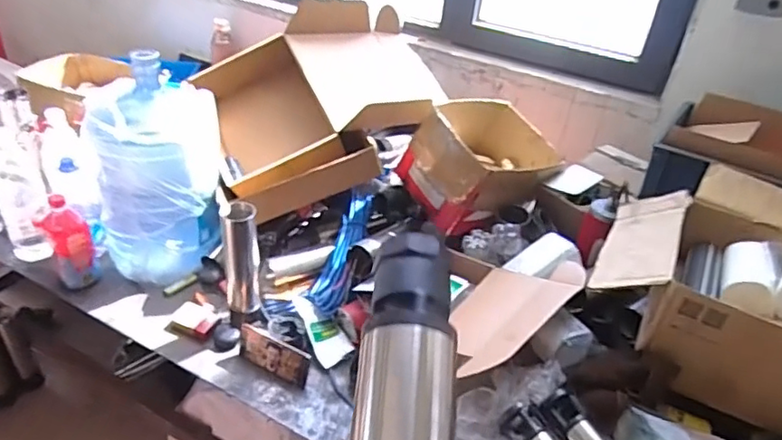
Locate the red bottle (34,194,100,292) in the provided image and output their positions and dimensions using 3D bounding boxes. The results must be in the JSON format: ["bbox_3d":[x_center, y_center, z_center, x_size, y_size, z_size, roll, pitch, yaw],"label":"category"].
[{"bbox_3d":[-0.707,0.046,1.264,0.090,0.208,0.098,-17,43,-29],"label":"red bottle"}]

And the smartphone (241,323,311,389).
[{"bbox_3d":[-0.235,0.268,1.145,0.178,0.068,0.013,18,3,27],"label":"smartphone"}]

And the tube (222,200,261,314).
[{"bbox_3d":[-0.301,0.080,1.168,0.066,0.243,0.056,-3,38,-14],"label":"tube"}]

